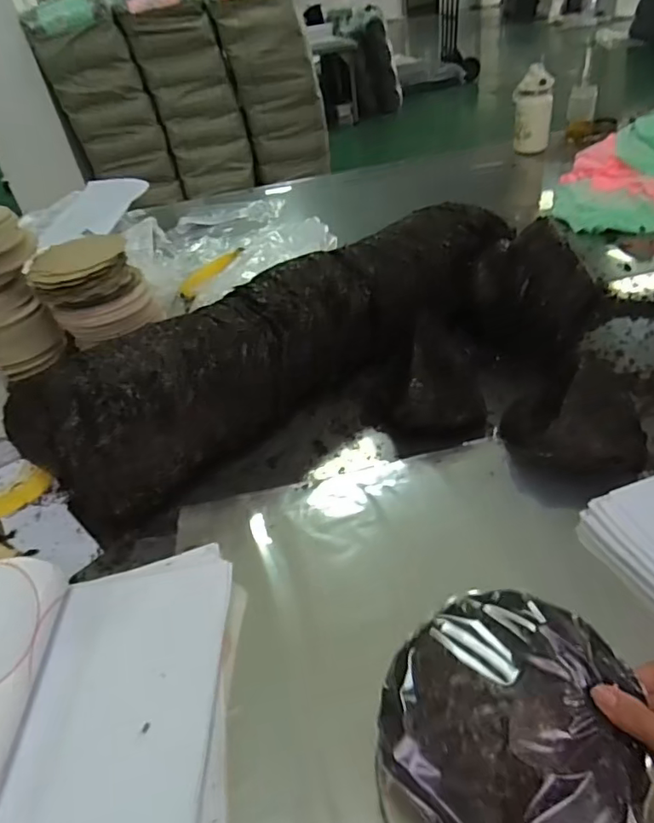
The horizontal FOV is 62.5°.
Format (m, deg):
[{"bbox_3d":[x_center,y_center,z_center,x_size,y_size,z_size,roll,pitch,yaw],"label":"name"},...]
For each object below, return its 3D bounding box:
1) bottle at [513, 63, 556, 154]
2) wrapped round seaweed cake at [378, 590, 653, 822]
[{"bbox_3d":[0.592,-0.870,1.553,0.103,0.218,0.096,1,40,8],"label":"bottle"},{"bbox_3d":[0.127,0.211,0.368,0.162,0.019,0.162,-5,60,8],"label":"wrapped round seaweed cake"}]

